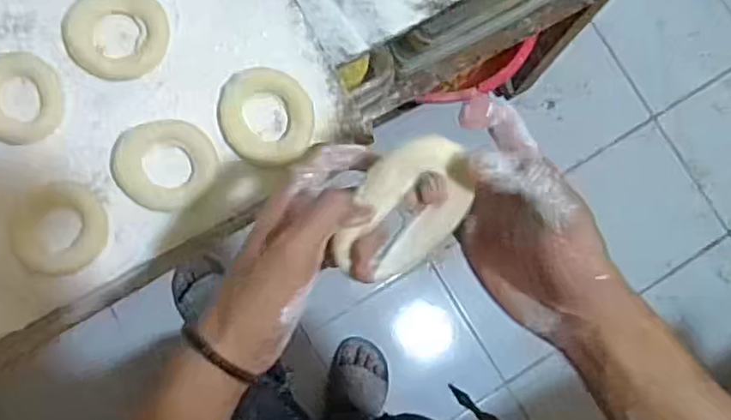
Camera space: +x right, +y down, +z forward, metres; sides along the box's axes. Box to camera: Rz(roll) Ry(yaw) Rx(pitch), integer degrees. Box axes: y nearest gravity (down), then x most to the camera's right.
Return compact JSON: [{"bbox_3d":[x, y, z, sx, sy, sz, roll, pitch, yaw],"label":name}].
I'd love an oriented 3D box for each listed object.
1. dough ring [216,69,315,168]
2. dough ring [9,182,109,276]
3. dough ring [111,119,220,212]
[{"bbox_3d":[-0.081,-0.076,0.568,0.073,0.015,0.082,-33,87,-9],"label":"dough ring"},{"bbox_3d":[-0.246,0.015,0.550,0.075,0.009,0.073,1,83,-6],"label":"dough ring"},{"bbox_3d":[-0.163,-0.036,0.556,0.084,0.011,0.072,4,82,-5],"label":"dough ring"}]

